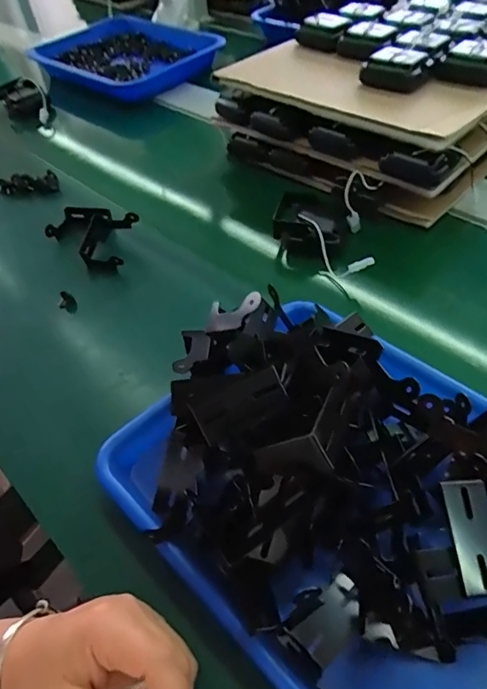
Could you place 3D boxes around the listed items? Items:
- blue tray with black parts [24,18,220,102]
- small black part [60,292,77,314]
[{"bbox_3d":[-0.221,-0.585,0.990,0.384,0.057,0.227,34,60,29],"label":"blue tray with black parts"},{"bbox_3d":[-0.193,-0.046,0.539,0.018,0.028,0.009,-24,51,-15],"label":"small black part"}]

